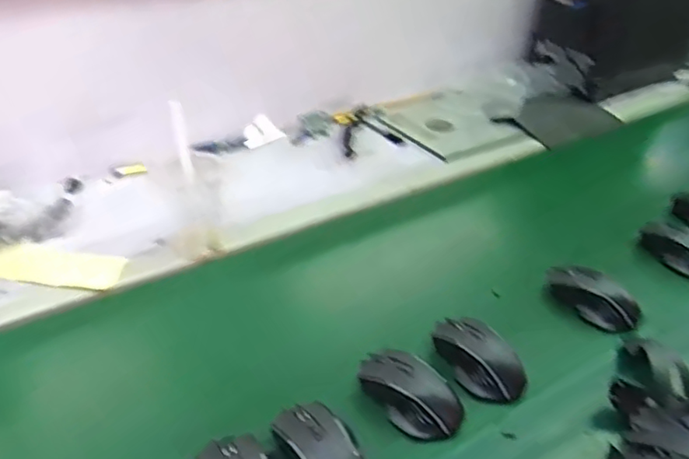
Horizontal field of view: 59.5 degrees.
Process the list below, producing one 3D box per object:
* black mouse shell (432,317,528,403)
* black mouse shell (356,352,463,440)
[{"bbox_3d":[0.150,0.141,0.680,0.071,0.041,0.112,-13,37,-21],"label":"black mouse shell"},{"bbox_3d":[0.067,0.169,0.630,0.115,0.032,0.063,26,41,28],"label":"black mouse shell"}]

